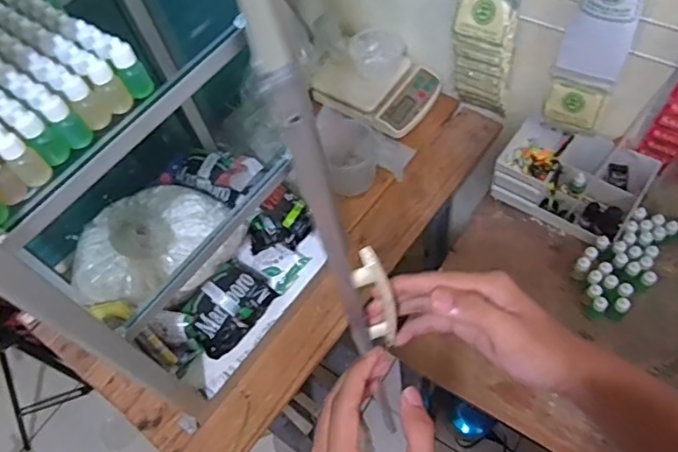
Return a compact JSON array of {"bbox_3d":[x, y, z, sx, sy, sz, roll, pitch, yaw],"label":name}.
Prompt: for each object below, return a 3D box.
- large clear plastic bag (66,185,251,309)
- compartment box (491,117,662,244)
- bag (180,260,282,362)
[{"bbox_3d":[-0.276,0.023,0.794,0.169,0.107,0.203,28,66,22],"label":"large clear plastic bag"},{"bbox_3d":[0.404,-0.081,0.980,0.234,0.101,0.148,27,66,21],"label":"compartment box"},{"bbox_3d":[-0.166,0.119,0.825,0.136,0.092,0.066,-48,35,-21],"label":"bag"}]

